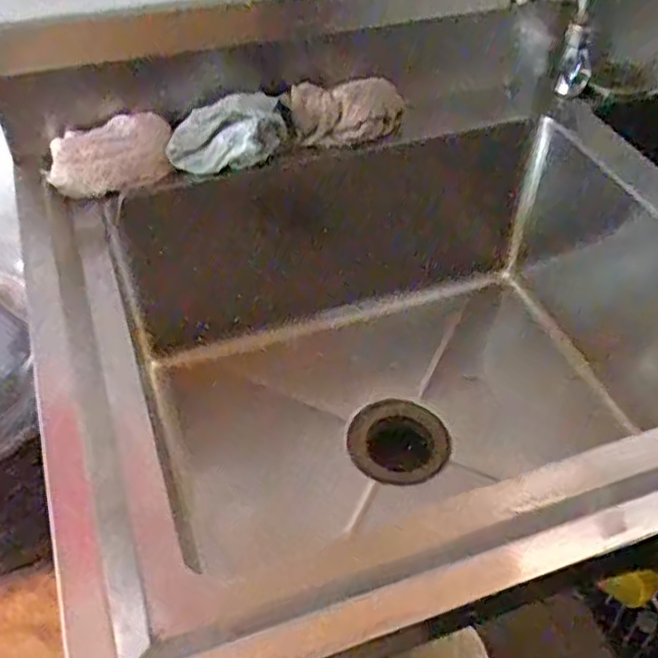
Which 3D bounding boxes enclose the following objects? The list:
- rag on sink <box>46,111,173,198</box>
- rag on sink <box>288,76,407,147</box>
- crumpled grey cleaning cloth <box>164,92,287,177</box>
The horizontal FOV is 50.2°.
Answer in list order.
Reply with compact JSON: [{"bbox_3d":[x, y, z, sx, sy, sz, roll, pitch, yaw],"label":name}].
[{"bbox_3d":[-0.212,-0.171,0.684,0.110,0.050,0.081,1,47,0],"label":"rag on sink"},{"bbox_3d":[0.021,-0.231,0.743,0.133,0.051,0.056,-8,47,-8],"label":"rag on sink"},{"bbox_3d":[-0.102,-0.200,0.707,0.115,0.050,0.073,-3,47,-3],"label":"crumpled grey cleaning cloth"}]

